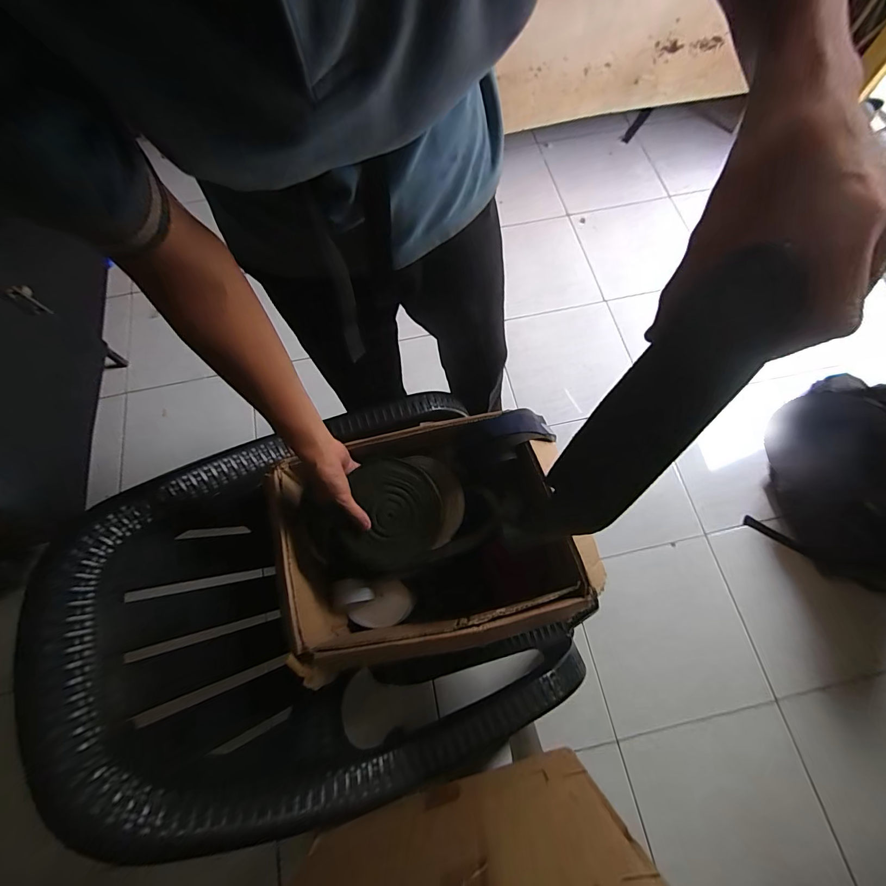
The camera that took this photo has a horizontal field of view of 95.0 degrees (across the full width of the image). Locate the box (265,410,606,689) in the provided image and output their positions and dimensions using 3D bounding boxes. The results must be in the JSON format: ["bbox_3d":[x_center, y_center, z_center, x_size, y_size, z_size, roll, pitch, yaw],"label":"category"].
[{"bbox_3d":[-0.033,0.156,0.674,0.386,0.293,0.297,-16,71,-5],"label":"box"}]

